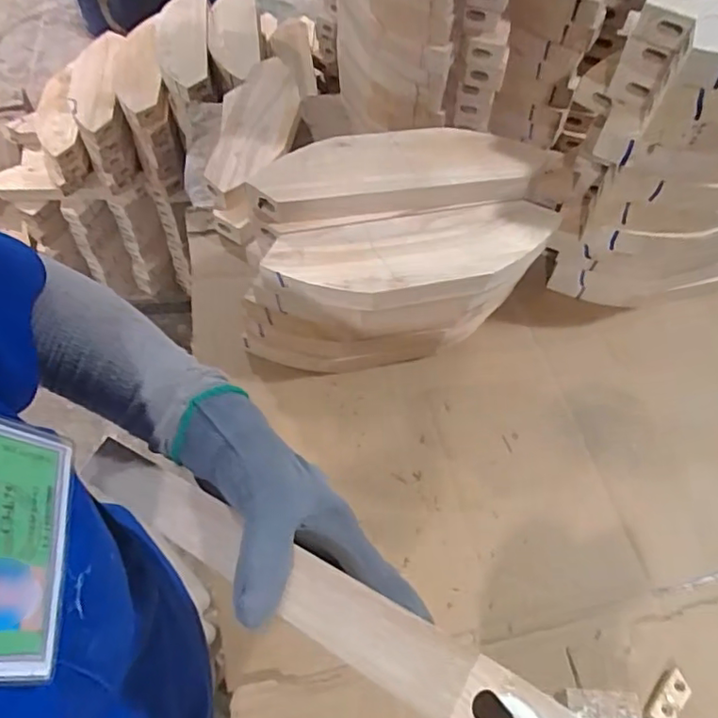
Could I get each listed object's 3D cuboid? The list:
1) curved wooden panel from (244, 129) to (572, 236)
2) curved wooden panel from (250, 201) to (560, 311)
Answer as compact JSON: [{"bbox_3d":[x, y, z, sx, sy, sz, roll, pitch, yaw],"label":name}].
[{"bbox_3d":[0.044,-0.208,0.652,0.322,0.032,0.100,-10,60,-6],"label":"curved wooden panel"},{"bbox_3d":[0.054,-0.114,0.637,0.324,0.035,0.118,-4,59,-3],"label":"curved wooden panel"}]

